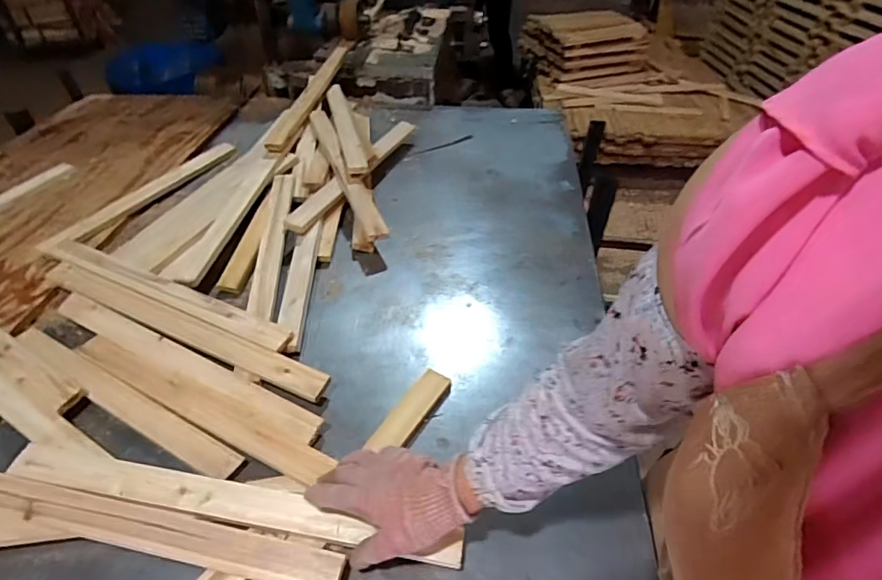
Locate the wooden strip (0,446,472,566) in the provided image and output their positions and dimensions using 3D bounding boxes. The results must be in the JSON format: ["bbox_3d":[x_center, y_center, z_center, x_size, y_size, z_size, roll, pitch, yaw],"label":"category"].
[{"bbox_3d":[-0.232,0.237,0.543,0.517,0.014,0.042,10,42,5],"label":"wooden strip"}]

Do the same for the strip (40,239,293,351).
[{"bbox_3d":[-0.457,-0.003,0.796,0.504,0.023,0.047,18,44,17],"label":"strip"}]

